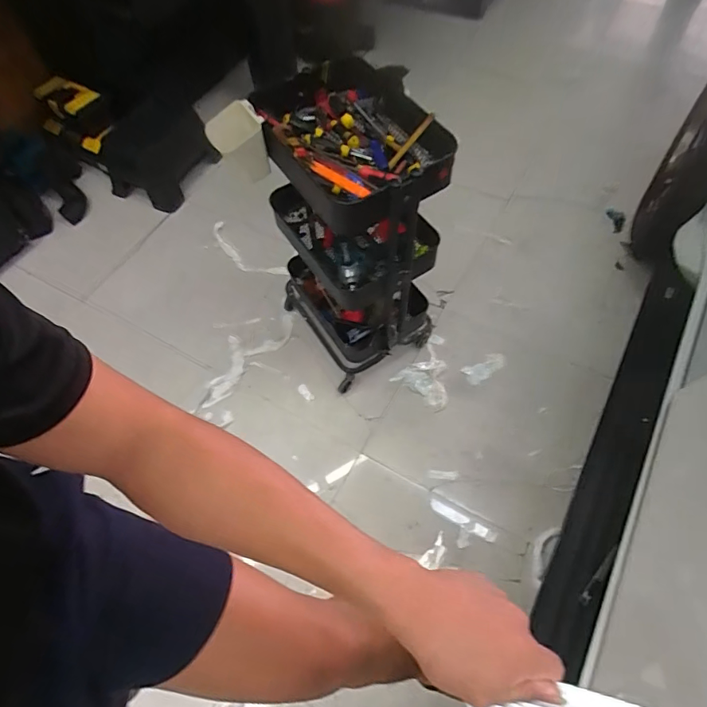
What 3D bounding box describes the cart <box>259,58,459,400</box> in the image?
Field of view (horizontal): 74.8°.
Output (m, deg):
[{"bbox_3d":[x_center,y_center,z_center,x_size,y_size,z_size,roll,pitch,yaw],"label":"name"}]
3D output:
[{"bbox_3d":[-0.007,-0.325,1.297,0.364,0.707,0.483,-27,63,-10],"label":"cart"}]

